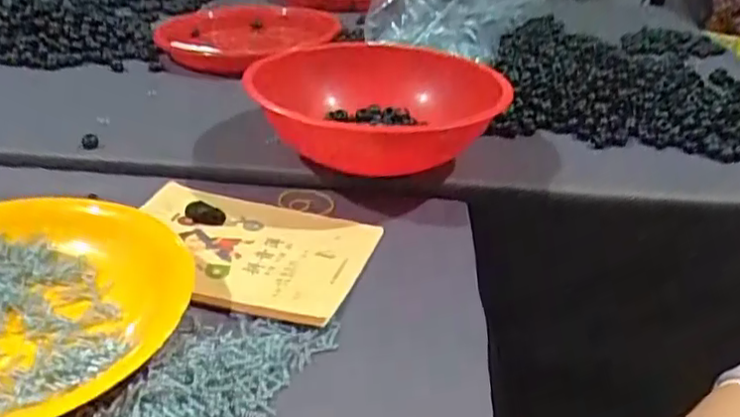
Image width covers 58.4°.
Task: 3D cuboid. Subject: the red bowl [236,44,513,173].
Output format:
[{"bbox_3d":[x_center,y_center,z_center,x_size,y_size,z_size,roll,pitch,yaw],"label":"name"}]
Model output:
[{"bbox_3d":[0.018,-0.093,0.643,0.243,0.089,0.252,2,30,-1],"label":"red bowl"}]

